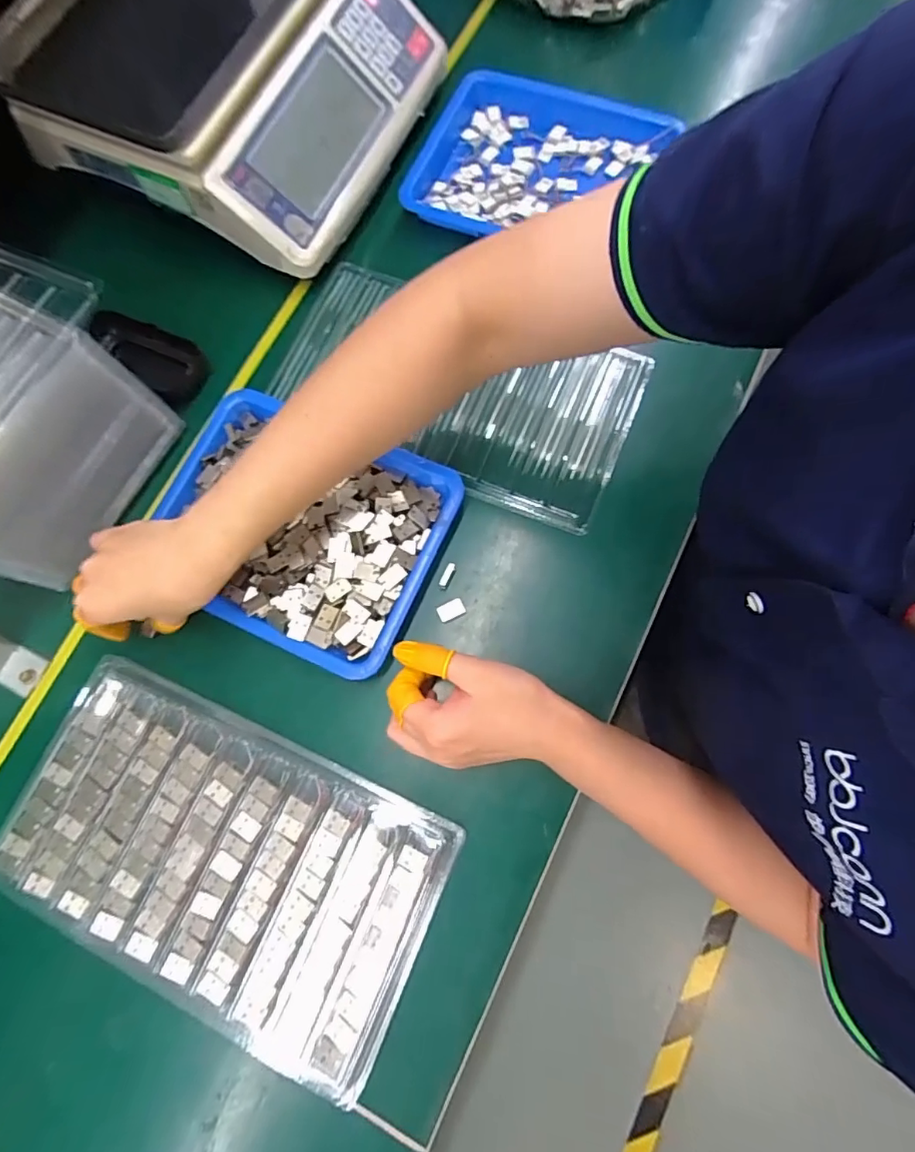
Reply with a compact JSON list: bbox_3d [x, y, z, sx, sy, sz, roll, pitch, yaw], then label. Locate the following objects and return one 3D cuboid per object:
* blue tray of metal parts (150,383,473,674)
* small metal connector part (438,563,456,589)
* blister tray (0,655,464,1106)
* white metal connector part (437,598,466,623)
[{"bbox_3d":[-0.127,-0.041,0.407,0.226,0.029,0.170,24,79,7],"label":"blue tray of metal parts"},{"bbox_3d":[-0.008,0.000,0.405,0.008,0.007,0.022,28,79,8],"label":"small metal connector part"},{"bbox_3d":[-0.161,0.187,0.357,0.291,0.022,0.162,23,79,7],"label":"blister tray"},{"bbox_3d":[-0.005,0.025,0.398,0.020,0.004,0.013,-27,78,-5],"label":"white metal connector part"}]

